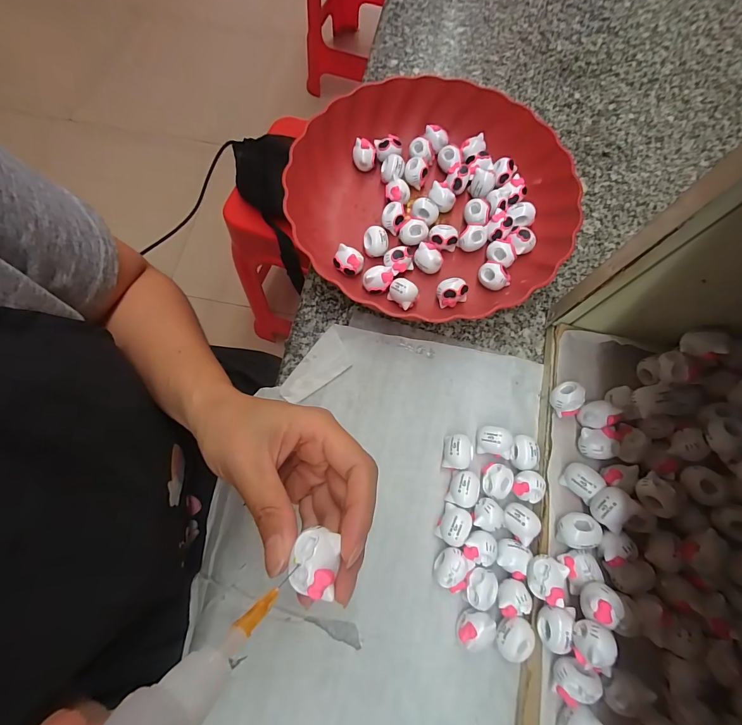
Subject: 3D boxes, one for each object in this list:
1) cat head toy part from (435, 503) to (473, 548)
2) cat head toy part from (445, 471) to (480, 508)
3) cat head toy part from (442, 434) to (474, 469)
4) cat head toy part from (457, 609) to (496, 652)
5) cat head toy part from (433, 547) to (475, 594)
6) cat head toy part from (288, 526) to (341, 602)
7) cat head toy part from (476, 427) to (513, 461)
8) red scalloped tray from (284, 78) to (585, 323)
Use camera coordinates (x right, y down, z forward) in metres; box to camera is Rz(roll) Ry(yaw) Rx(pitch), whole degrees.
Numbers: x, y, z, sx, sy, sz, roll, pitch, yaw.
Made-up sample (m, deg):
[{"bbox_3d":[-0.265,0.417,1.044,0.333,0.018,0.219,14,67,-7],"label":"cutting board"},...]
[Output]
[{"bbox_3d":[0.059,0.115,0.251,0.019,0.018,0.025,21,73,5],"label":"cat head toy part"},{"bbox_3d":[0.069,0.092,0.258,0.022,0.019,0.024,0,73,-1],"label":"cat head toy part"},{"bbox_3d":[0.065,0.068,0.267,0.022,0.018,0.025,6,73,0],"label":"cat head toy part"},{"bbox_3d":[0.068,0.174,0.233,0.021,0.017,0.023,0,73,-1],"label":"cat head toy part"},{"bbox_3d":[0.055,0.141,0.242,0.023,0.018,0.025,0,73,-1],"label":"cat head toy part"},{"bbox_3d":[-0.023,0.083,0.145,0.018,0.007,0.023,9,73,1],"label":"cat head toy part"},{"bbox_3d":[0.093,0.060,0.268,0.025,0.018,0.021,11,73,2],"label":"cat head toy part"},{"bbox_3d":[0.053,-0.140,0.316,0.236,0.049,0.233,-8,73,-4],"label":"red scalloped tray"}]

